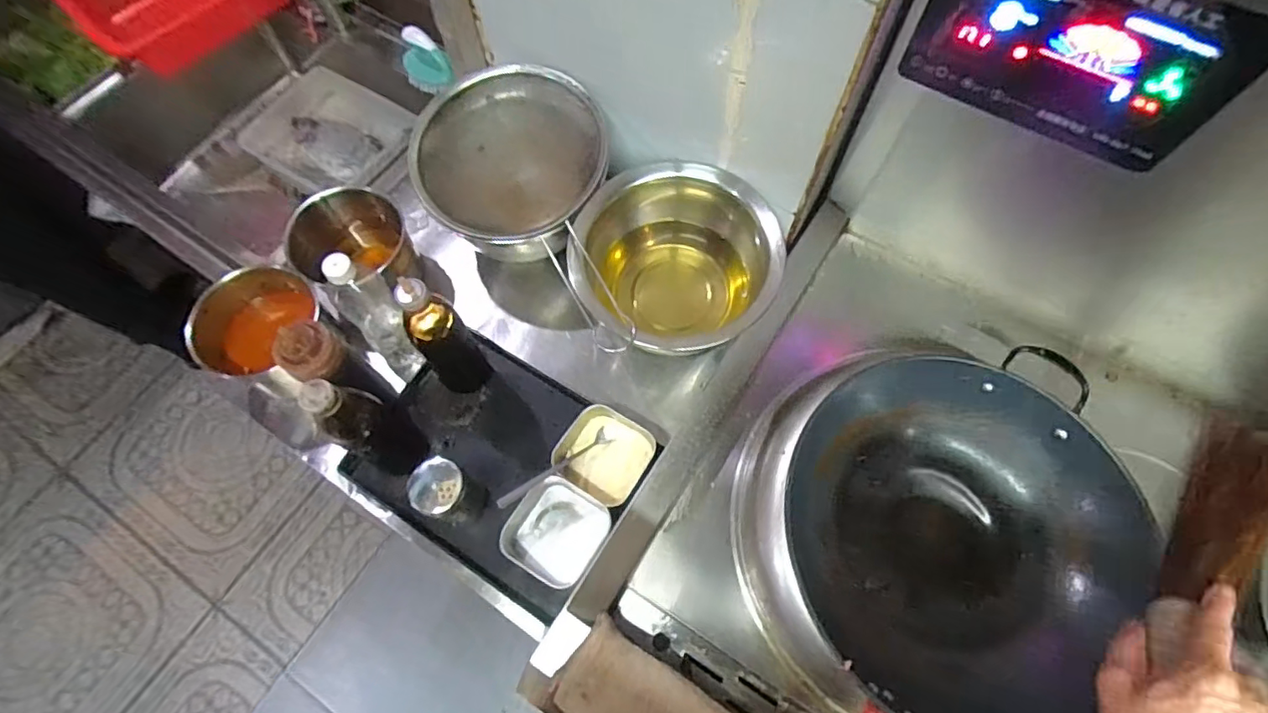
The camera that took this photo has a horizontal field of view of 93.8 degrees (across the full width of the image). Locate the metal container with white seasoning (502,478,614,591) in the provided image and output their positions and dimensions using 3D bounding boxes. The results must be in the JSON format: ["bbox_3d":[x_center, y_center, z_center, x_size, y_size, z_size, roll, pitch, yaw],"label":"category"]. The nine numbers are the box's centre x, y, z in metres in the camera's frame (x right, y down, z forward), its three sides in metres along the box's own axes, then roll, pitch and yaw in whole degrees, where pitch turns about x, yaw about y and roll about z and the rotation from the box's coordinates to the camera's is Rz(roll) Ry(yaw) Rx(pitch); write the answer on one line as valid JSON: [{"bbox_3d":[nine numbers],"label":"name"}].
[{"bbox_3d":[-0.094,0.212,0.724,0.105,0.055,0.114,34,71,13],"label":"metal container with white seasoning"}]

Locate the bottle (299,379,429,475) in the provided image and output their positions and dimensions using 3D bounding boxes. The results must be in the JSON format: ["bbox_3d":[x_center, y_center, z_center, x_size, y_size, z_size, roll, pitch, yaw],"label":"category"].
[{"bbox_3d":[-0.305,0.077,0.680,0.070,0.260,0.072,28,70,11],"label":"bottle"}]

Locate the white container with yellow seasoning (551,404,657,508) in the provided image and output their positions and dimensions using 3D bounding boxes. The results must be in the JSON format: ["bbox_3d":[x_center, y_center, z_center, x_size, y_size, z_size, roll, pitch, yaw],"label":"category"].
[{"bbox_3d":[-0.038,0.127,0.762,0.113,0.050,0.105,27,69,10],"label":"white container with yellow seasoning"}]

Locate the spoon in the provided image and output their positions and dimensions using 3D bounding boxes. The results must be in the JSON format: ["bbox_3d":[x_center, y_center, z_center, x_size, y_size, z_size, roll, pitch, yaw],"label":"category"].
[{"bbox_3d":[-0.097,0.141,0.735,0.167,0.028,0.021,-29,68,-37],"label":"spoon"}]

